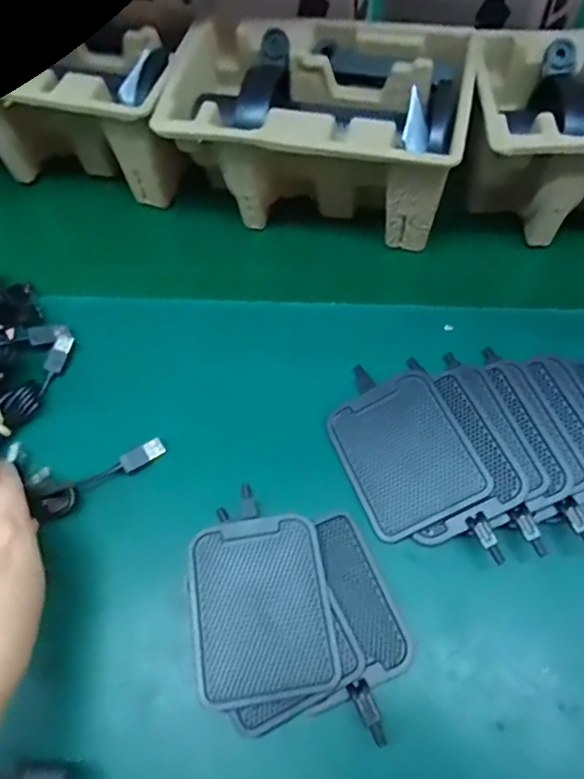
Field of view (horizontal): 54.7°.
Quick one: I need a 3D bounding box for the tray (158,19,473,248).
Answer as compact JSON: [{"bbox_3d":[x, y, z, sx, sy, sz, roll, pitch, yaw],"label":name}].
[{"bbox_3d":[0.022,-0.205,0.463,0.221,0.103,0.146,10,62,9],"label":"tray"}]

